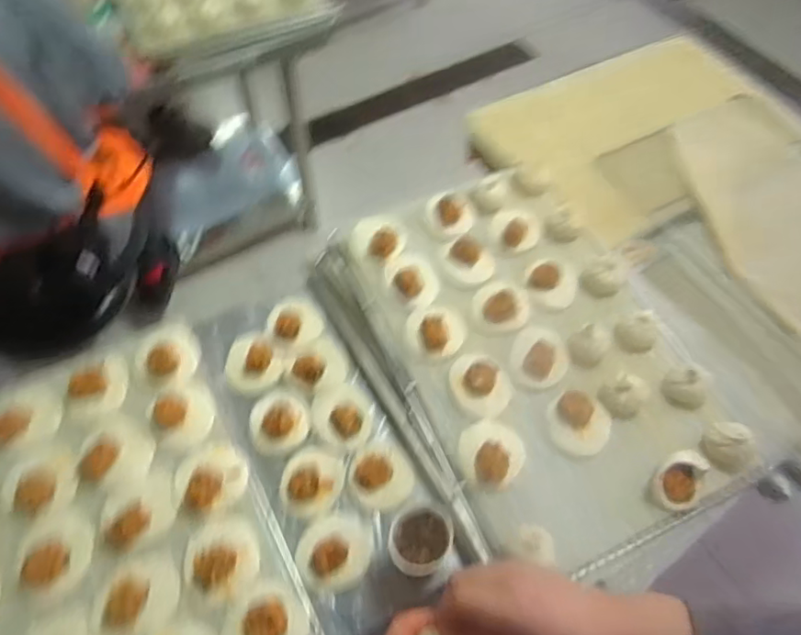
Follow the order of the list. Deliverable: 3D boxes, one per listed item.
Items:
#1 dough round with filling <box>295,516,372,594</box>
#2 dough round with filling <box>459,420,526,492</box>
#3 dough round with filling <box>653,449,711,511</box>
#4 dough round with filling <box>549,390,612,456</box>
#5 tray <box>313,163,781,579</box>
[{"bbox_3d":[-0.082,0.288,0.711,0.087,0.018,0.089,1,60,-2],"label":"dough round with filling"},{"bbox_3d":[0.113,0.173,0.731,0.080,0.030,0.078,1,60,-2],"label":"dough round with filling"},{"bbox_3d":[0.343,0.197,0.707,0.055,0.026,0.069,18,61,8],"label":"dough round with filling"},{"bbox_3d":[0.234,0.139,0.755,0.077,0.030,0.074,1,60,-2],"label":"dough round with filling"},{"bbox_3d":[0.181,0.037,0.829,0.417,0.058,0.601,-24,63,-15],"label":"tray"}]

